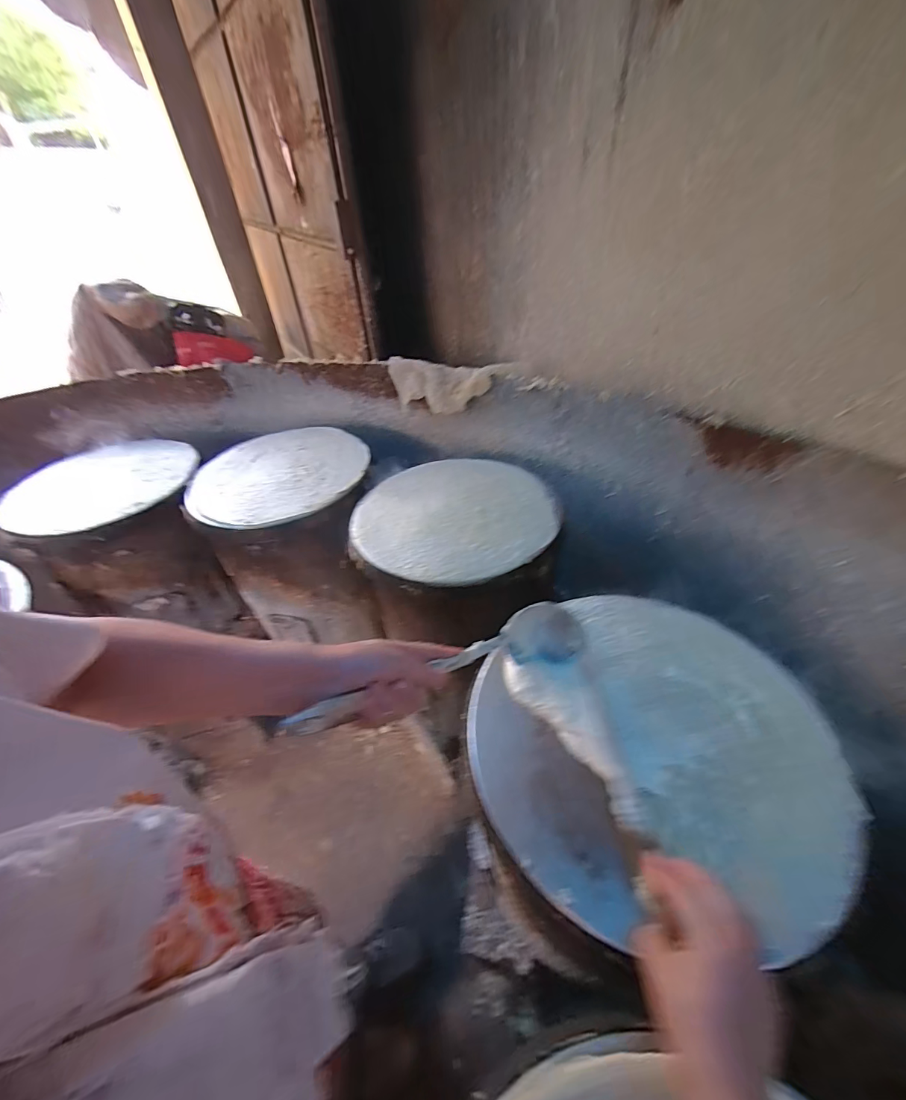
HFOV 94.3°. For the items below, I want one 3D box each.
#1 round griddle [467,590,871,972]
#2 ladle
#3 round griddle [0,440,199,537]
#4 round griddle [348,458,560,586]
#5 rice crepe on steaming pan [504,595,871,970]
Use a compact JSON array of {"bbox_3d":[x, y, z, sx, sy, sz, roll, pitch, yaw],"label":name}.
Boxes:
[{"bbox_3d":[0.218,0.199,0.450,0.369,0.036,0.340,-2,42,2],"label":"round griddle"},{"bbox_3d":[0.008,0.120,0.417,0.338,0.080,0.066,-7,38,-37],"label":"ladle"},{"bbox_3d":[-0.768,-0.153,0.927,0.357,0.015,0.339,-16,44,-13],"label":"round griddle"},{"bbox_3d":[0.000,-0.073,0.761,0.351,0.025,0.349,-2,42,2],"label":"round griddle"},{"bbox_3d":[0.255,0.179,0.461,0.271,0.021,0.336,-28,48,-25],"label":"rice crepe on steaming pan"}]

